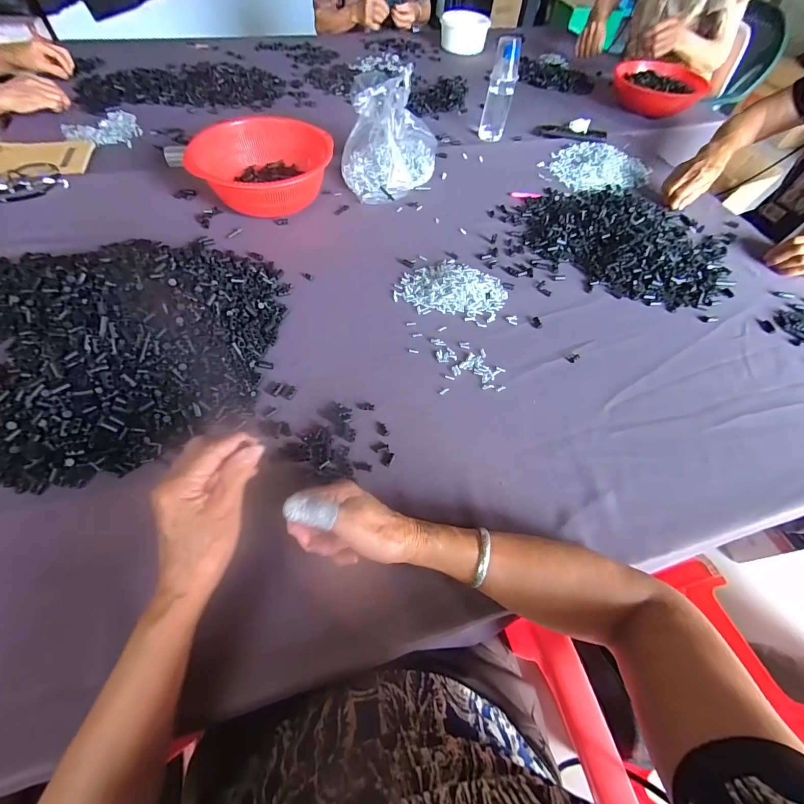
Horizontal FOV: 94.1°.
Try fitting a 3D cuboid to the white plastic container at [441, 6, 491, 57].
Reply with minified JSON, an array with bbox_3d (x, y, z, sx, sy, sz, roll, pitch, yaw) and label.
[{"bbox_3d":[0.210,-1.265,1.279,0.163,0.090,0.140,11,58,3],"label":"white plastic container"}]

